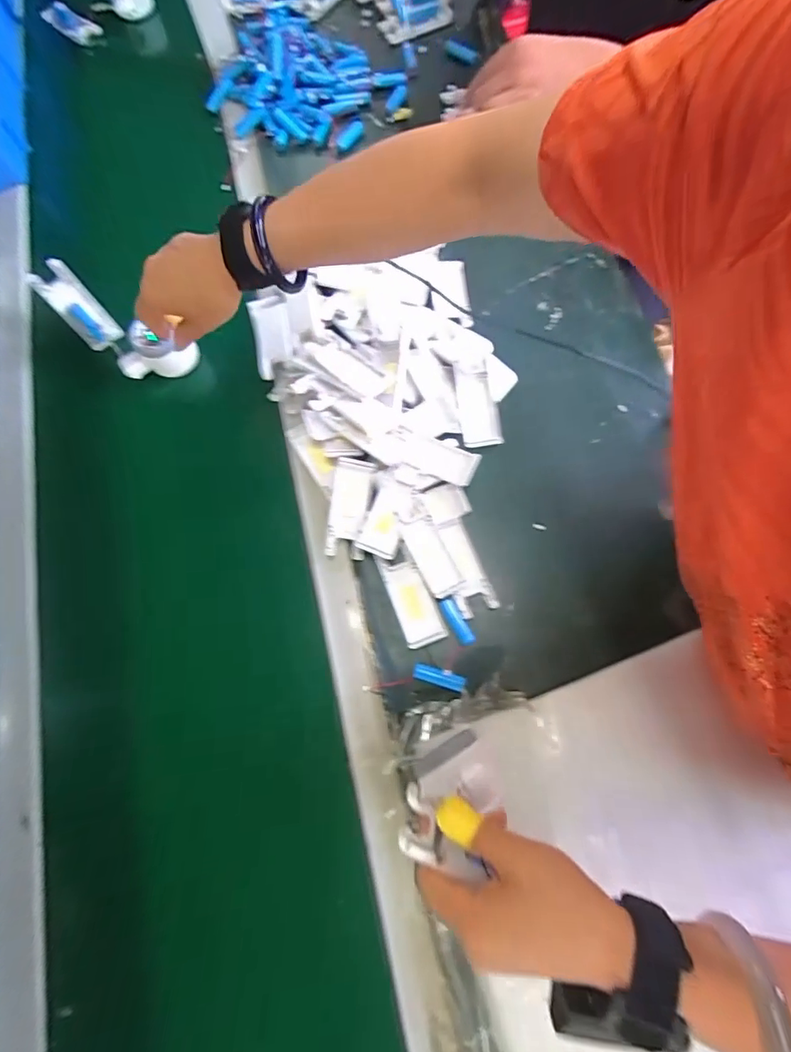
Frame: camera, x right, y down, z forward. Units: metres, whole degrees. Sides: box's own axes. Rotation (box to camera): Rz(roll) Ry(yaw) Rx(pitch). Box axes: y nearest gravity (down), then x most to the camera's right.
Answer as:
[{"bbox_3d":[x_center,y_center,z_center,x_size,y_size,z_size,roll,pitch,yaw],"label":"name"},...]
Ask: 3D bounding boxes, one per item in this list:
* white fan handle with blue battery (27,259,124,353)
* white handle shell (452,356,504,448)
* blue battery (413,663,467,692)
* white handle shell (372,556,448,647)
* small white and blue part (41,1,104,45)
[{"bbox_3d":[-0.379,-0.261,0.586,0.043,0.103,0.022,-44,57,-11],"label":"white fan handle with blue battery"},{"bbox_3d":[0.092,-0.143,0.558,0.046,0.014,0.104,-10,90,-2],"label":"white handle shell"},{"bbox_3d":[0.043,0.149,0.483,0.049,0.014,0.014,15,75,5],"label":"blue battery"},{"bbox_3d":[0.015,0.074,0.510,0.040,0.012,0.100,-22,75,-5],"label":"white handle shell"},{"bbox_3d":[-0.532,-0.822,0.801,0.106,0.029,0.030,27,77,10],"label":"small white and blue part"}]

